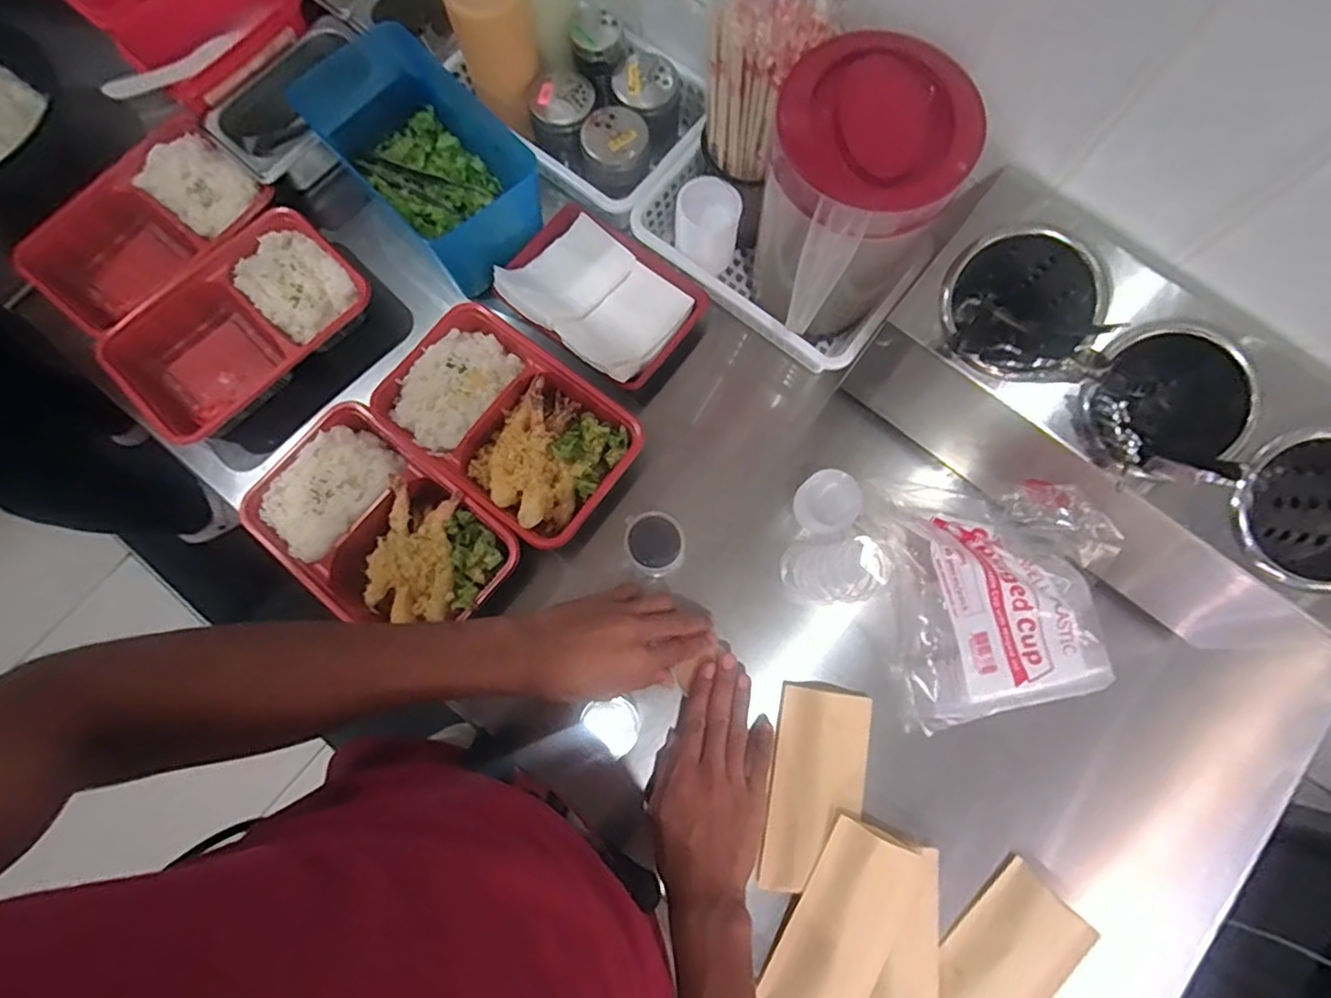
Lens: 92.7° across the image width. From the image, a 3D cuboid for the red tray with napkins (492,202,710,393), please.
[{"bbox_3d":[-0.061,-0.195,0.600,0.174,0.039,0.128,37,80,7],"label":"red tray with napkins"}]

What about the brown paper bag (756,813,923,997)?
[{"bbox_3d":[0.139,0.337,0.496,0.075,0.012,0.157,27,88,12],"label":"brown paper bag"}]

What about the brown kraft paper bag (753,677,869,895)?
[{"bbox_3d":[0.125,0.238,0.522,0.072,0.017,0.161,11,78,2],"label":"brown kraft paper bag"}]

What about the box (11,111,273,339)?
[{"bbox_3d":[-0.501,-0.252,0.634,0.153,0.071,0.219,36,80,7],"label":"box"}]

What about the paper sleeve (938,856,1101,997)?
[{"bbox_3d":[0.259,0.372,0.498,0.076,0.008,0.154,40,81,24],"label":"paper sleeve"}]

